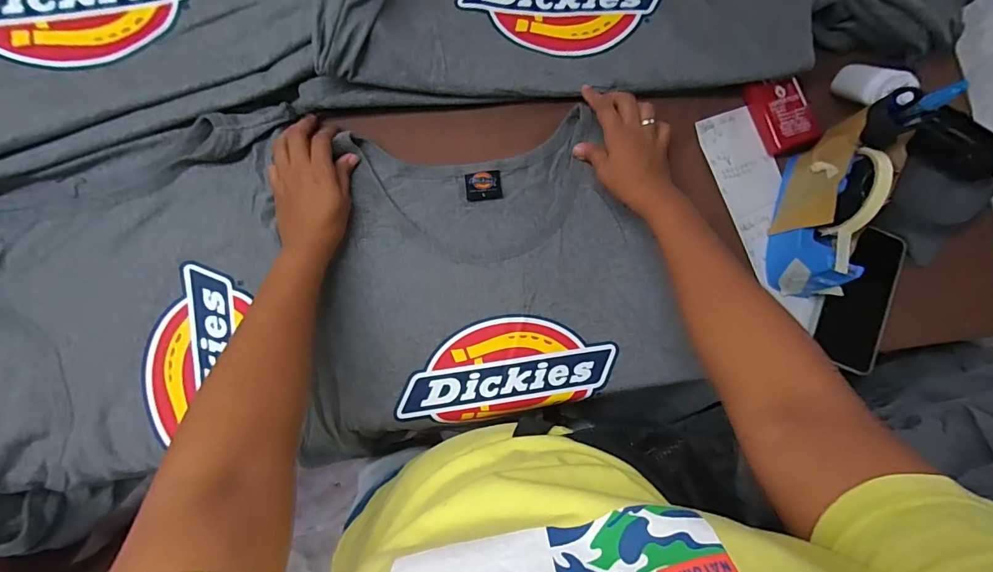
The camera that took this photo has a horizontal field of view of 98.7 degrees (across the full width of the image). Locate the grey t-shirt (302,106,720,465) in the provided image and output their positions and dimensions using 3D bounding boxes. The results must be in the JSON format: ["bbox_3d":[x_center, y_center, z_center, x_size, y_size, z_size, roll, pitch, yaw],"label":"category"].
[{"bbox_3d":[0.002,-0.002,0.468,0.395,0.023,0.320,-7,83,-4],"label":"grey t-shirt"}]

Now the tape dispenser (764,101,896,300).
[{"bbox_3d":[0.351,-0.087,0.452,0.060,0.098,0.184,9,82,-2],"label":"tape dispenser"}]

